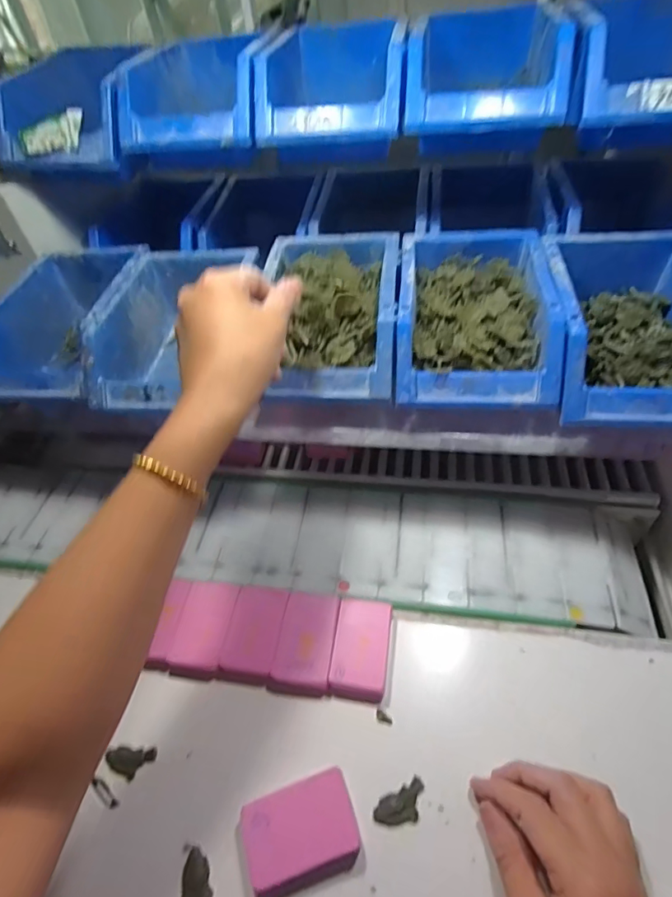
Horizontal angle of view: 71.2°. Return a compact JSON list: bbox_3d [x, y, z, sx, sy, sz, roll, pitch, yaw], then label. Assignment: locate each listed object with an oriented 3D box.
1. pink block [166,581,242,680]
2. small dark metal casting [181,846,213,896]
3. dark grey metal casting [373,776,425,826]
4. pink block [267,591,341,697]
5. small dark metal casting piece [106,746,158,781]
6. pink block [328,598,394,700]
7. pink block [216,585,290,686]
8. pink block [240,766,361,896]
[{"bbox_3d":[-0.109,0.151,0.395,0.043,0.016,0.075,3,51,9],"label":"pink block"},{"bbox_3d":[-0.090,0.279,0.298,0.020,0.009,0.038,-21,51,-11],"label":"small dark metal casting"},{"bbox_3d":[0.044,0.239,0.314,0.038,0.006,0.020,-24,52,-14],"label":"dark grey metal casting"},{"bbox_3d":[-0.024,0.157,0.382,0.046,0.015,0.076,4,51,10],"label":"pink block"},{"bbox_3d":[-0.150,0.230,0.344,0.033,0.007,0.020,-3,50,4],"label":"small dark metal casting piece"},{"bbox_3d":[0.021,0.159,0.376,0.043,0.017,0.072,5,51,11],"label":"pink block"},{"bbox_3d":[-0.067,0.153,0.389,0.043,0.013,0.073,5,51,11],"label":"pink block"},{"bbox_3d":[-0.022,0.250,0.305,0.070,0.018,0.052,-17,50,-8],"label":"pink block"}]

